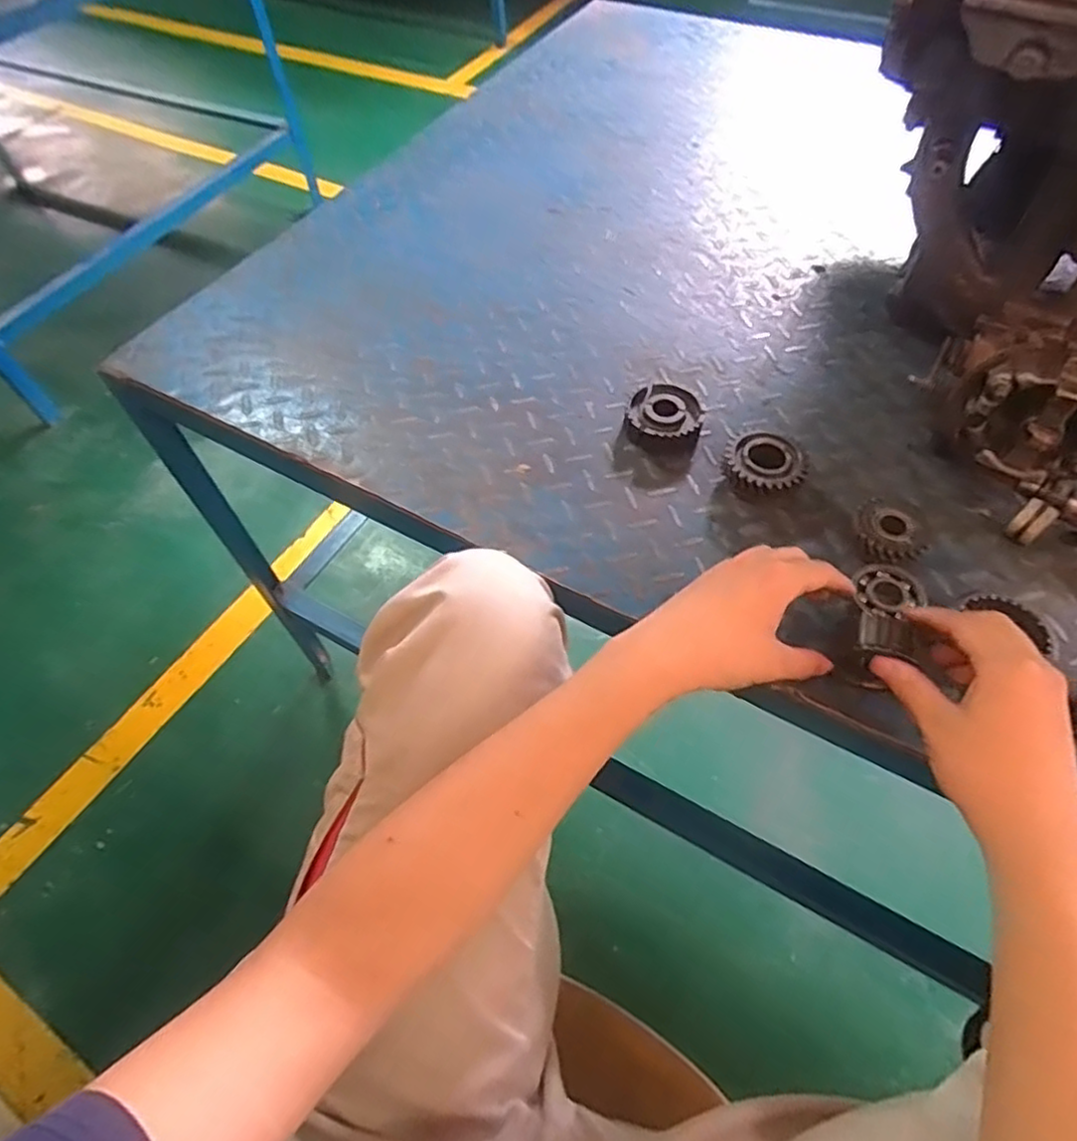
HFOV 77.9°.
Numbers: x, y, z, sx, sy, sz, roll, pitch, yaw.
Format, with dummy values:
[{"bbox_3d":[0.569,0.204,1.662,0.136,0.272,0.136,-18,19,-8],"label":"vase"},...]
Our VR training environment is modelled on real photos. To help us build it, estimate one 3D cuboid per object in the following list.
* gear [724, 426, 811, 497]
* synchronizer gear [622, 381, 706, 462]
[{"bbox_3d":[0.189,-0.085,0.562,0.067,0.035,0.064,-1,57,2],"label":"gear"},{"bbox_3d":[0.115,-0.135,0.604,0.068,0.026,0.065,-1,57,2],"label":"synchronizer gear"}]

